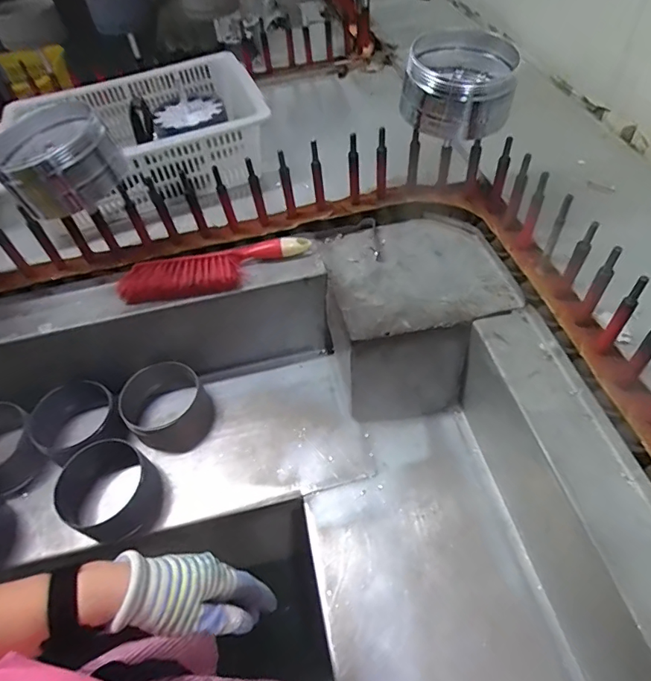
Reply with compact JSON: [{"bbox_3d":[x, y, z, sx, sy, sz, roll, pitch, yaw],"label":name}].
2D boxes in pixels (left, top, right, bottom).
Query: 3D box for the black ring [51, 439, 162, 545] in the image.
[{"bbox_3d":[-0.326,0.227,0.715,0.136,0.062,0.132,-6,47,6],"label":"black ring"}]

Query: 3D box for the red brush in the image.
[{"bbox_3d":[-0.174,-0.118,0.756,0.306,0.048,0.071,-16,47,-3],"label":"red brush"}]

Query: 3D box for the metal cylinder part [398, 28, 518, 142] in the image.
[{"bbox_3d":[0.189,-0.367,0.674,0.144,0.106,0.135,8,53,12],"label":"metal cylinder part"}]

